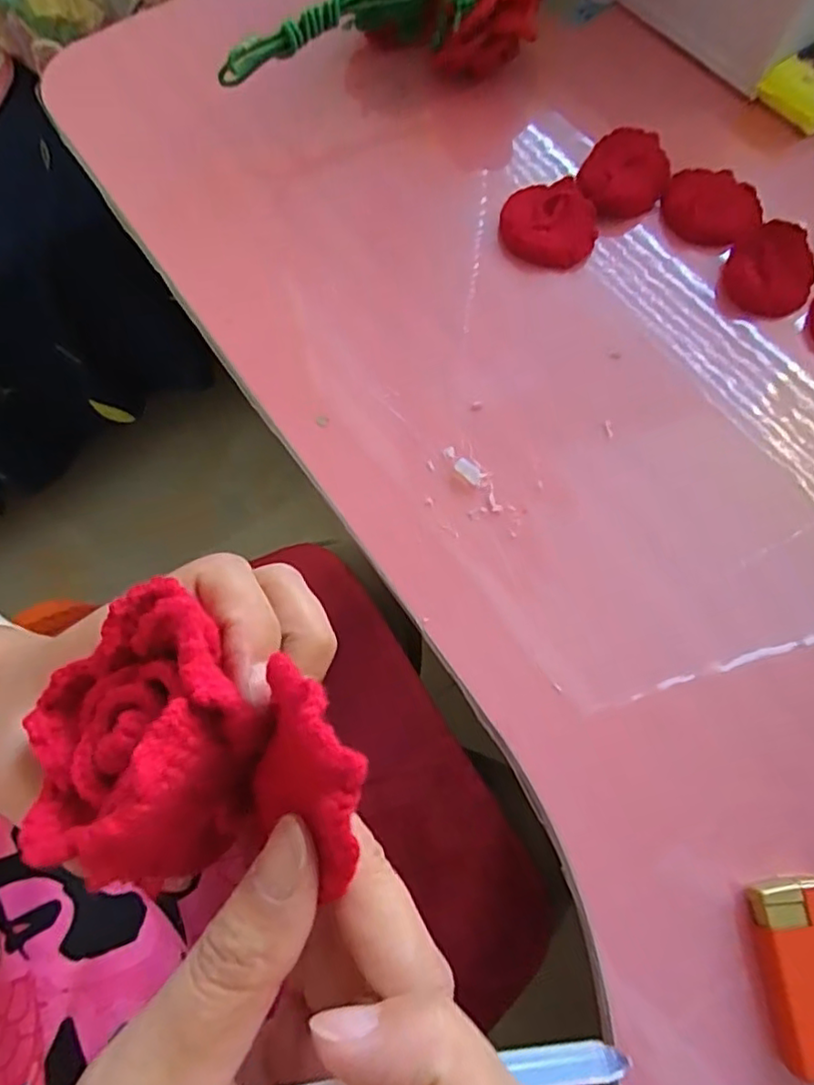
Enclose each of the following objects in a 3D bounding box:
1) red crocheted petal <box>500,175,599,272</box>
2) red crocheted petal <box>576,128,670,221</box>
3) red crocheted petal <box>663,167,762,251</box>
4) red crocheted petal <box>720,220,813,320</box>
[{"bbox_3d":[0.078,-0.175,0.338,0.050,0.015,0.047,0,70,0],"label":"red crocheted petal"},{"bbox_3d":[0.120,-0.203,0.341,0.045,0.019,0.045,0,70,0],"label":"red crocheted petal"},{"bbox_3d":[0.168,-0.185,0.341,0.051,0.015,0.040,36,74,12],"label":"red crocheted petal"},{"bbox_3d":[0.189,-0.140,0.319,0.041,0.019,0.046,37,74,13],"label":"red crocheted petal"}]

